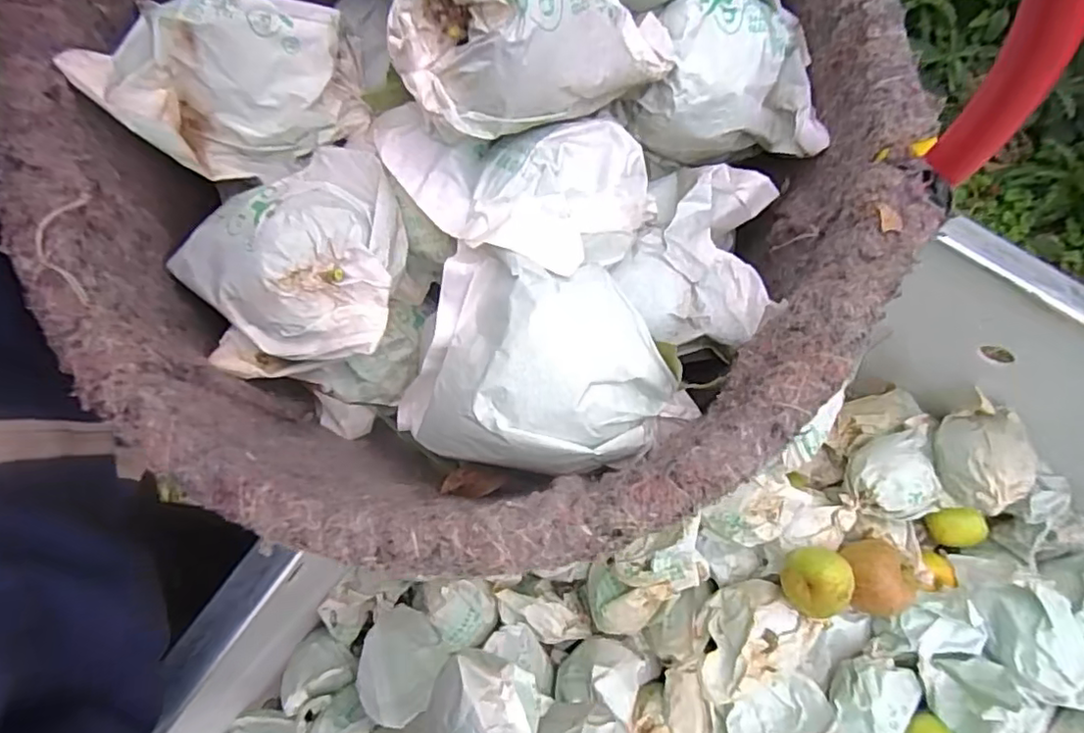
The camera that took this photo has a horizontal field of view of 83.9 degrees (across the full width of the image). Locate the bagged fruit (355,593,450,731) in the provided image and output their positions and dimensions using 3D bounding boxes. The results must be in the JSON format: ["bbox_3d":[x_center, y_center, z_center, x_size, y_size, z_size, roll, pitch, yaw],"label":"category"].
[{"bbox_3d":[-0.144,0.300,0.610,0.085,0.076,0.089,0,76,-1],"label":"bagged fruit"}]

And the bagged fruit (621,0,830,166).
[{"bbox_3d":[0.099,-0.164,0.318,0.101,0.064,0.094,9,76,1],"label":"bagged fruit"}]

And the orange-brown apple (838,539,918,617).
[{"bbox_3d":[0.343,0.215,0.619,0.067,0.060,0.071,-2,76,-1],"label":"orange-brown apple"}]

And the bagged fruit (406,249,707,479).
[{"bbox_3d":[-0.001,0.007,0.273,0.127,0.073,0.089,22,77,4],"label":"bagged fruit"}]

